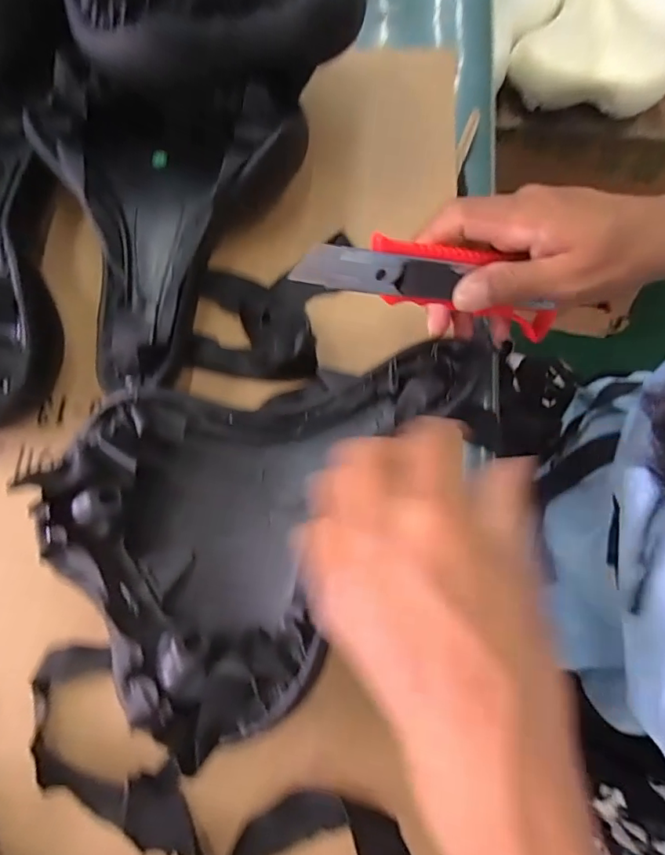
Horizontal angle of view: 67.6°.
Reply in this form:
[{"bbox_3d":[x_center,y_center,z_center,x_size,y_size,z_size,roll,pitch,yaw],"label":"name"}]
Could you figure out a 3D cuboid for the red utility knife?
[{"bbox_3d":[0.050,-0.077,0.249,0.145,0.031,0.015,3,33,-30],"label":"red utility knife"}]

